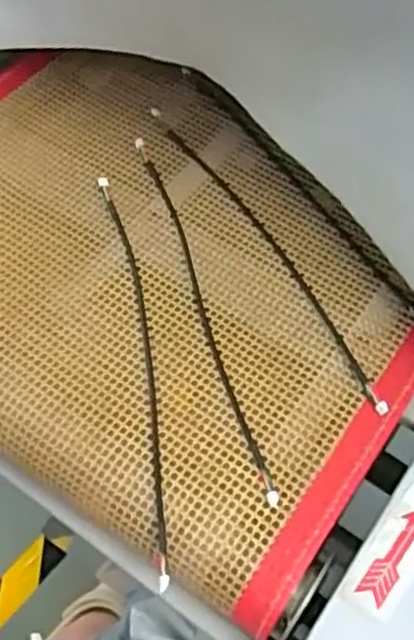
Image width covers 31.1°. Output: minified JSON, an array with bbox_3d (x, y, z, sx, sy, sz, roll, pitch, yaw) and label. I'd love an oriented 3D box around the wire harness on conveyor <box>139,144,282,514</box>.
[{"bbox_3d":[-0.004,-0.014,0.470,0.011,0.014,0.279,-15,59,-8],"label":"wire harness on conveyor"}]

